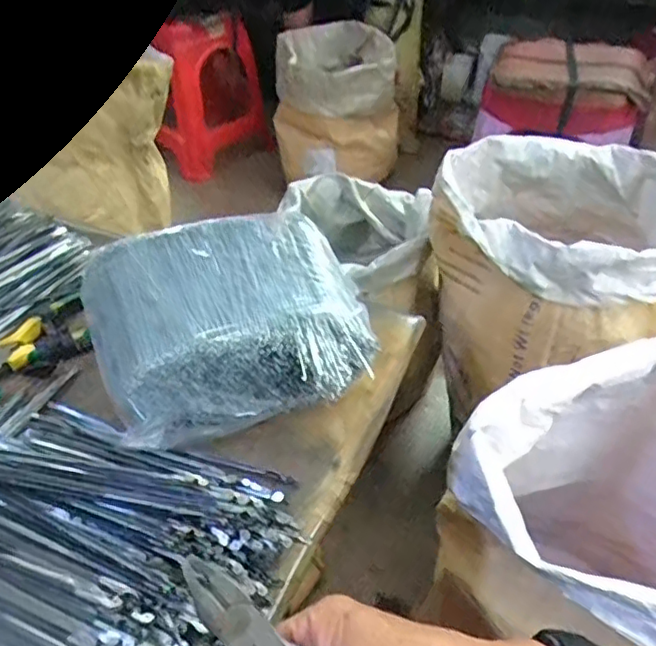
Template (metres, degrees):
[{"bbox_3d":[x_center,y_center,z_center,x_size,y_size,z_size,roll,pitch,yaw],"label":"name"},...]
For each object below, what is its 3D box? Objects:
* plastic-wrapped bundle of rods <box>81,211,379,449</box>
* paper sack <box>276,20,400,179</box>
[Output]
[{"bbox_3d":[-0.085,-0.002,0.518,0.223,0.063,0.208,-12,44,-11],"label":"plastic-wrapped bundle of rods"},{"bbox_3d":[0.028,-0.597,1.734,0.344,0.373,0.283,-1,43,0],"label":"paper sack"}]

